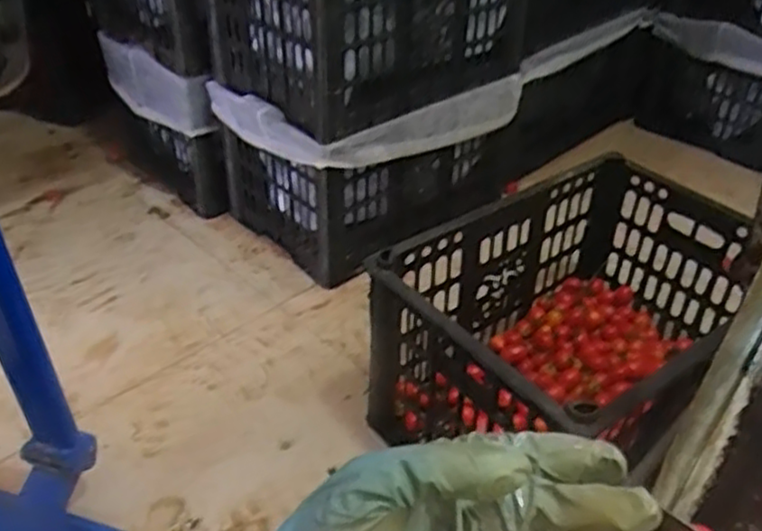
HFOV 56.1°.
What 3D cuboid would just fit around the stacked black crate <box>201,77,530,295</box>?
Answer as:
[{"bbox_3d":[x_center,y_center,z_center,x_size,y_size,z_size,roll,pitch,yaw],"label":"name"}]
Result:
[{"bbox_3d":[-0.019,-0.227,1.407,0.504,0.281,0.328,-25,44,-30],"label":"stacked black crate"}]

